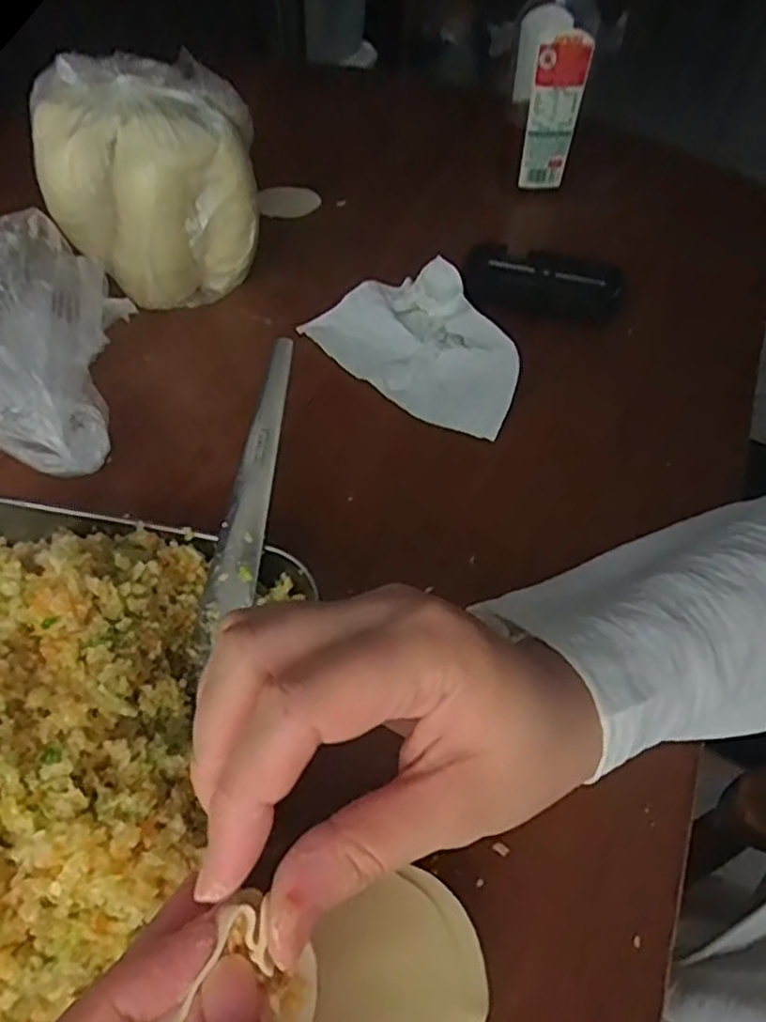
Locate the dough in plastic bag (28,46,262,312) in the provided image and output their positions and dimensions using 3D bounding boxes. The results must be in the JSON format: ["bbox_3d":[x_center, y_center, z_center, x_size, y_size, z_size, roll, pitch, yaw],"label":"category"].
[{"bbox_3d":[-0.155,-0.222,0.475,0.138,0.121,0.117,-10,51,-9],"label":"dough in plastic bag"}]

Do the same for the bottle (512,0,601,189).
[{"bbox_3d":[0.135,-0.357,0.540,0.057,0.184,0.056,3,50,2],"label":"bottle"}]

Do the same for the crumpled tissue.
[{"bbox_3d":[0.030,-0.108,0.439,0.098,0.031,0.151,-31,57,-24],"label":"crumpled tissue"}]

